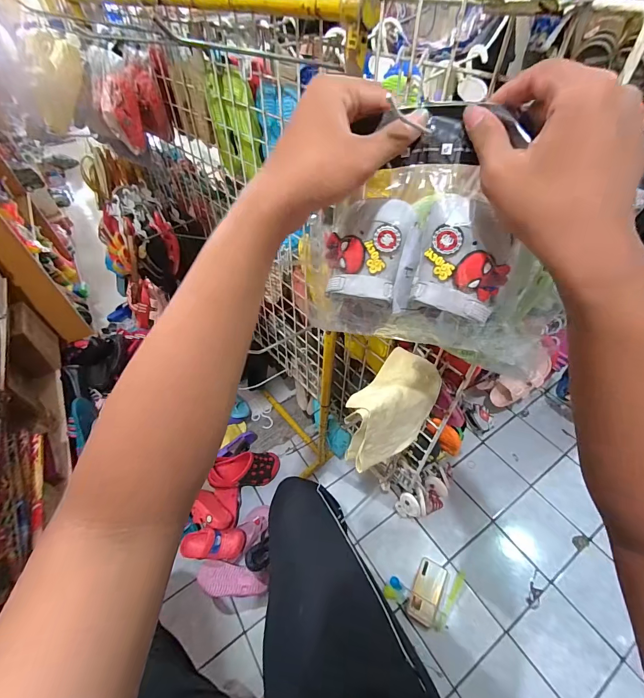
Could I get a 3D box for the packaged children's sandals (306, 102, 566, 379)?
[{"bbox_3d":[0.098,-0.079,0.301,0.225,0.189,0.078,7,49,11],"label":"packaged children's sandals"}]

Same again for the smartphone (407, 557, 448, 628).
[{"bbox_3d":[0.299,0.686,0.958,0.076,0.007,0.153,20,53,21],"label":"smartphone"}]

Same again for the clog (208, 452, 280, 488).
[{"bbox_3d":[-0.254,0.405,1.145,0.231,0.096,0.094,2,44,-24],"label":"clog"}]

